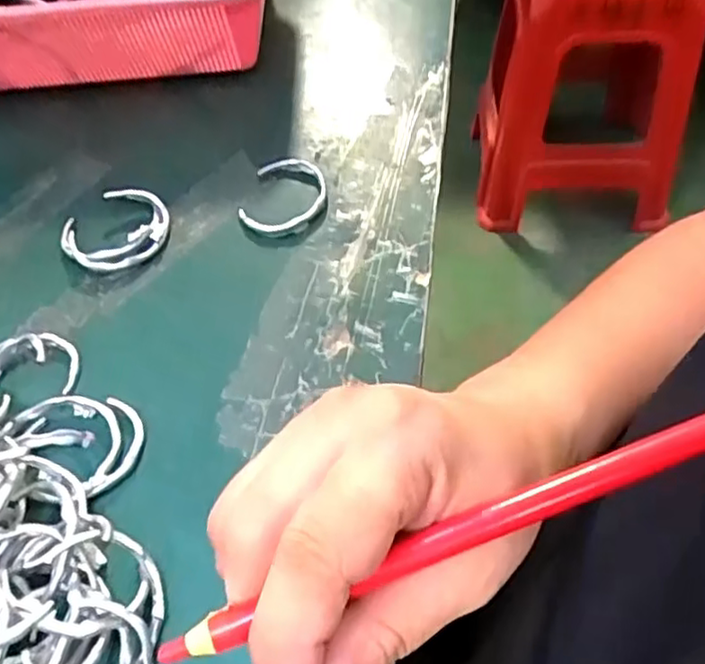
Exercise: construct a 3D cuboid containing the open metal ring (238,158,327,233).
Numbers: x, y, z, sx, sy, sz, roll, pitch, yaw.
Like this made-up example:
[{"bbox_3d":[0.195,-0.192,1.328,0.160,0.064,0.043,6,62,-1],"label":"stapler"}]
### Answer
[{"bbox_3d":[-0.044,-0.093,0.452,0.052,0.007,0.069,7,54,10],"label":"open metal ring"}]

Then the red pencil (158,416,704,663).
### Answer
[{"bbox_3d":[0.031,0.050,0.173,0.163,0.004,0.009,-20,54,-5],"label":"red pencil"}]

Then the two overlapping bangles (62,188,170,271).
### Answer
[{"bbox_3d":[-0.151,-0.065,0.439,0.067,0.014,0.063,-3,53,3],"label":"two overlapping bangles"}]

